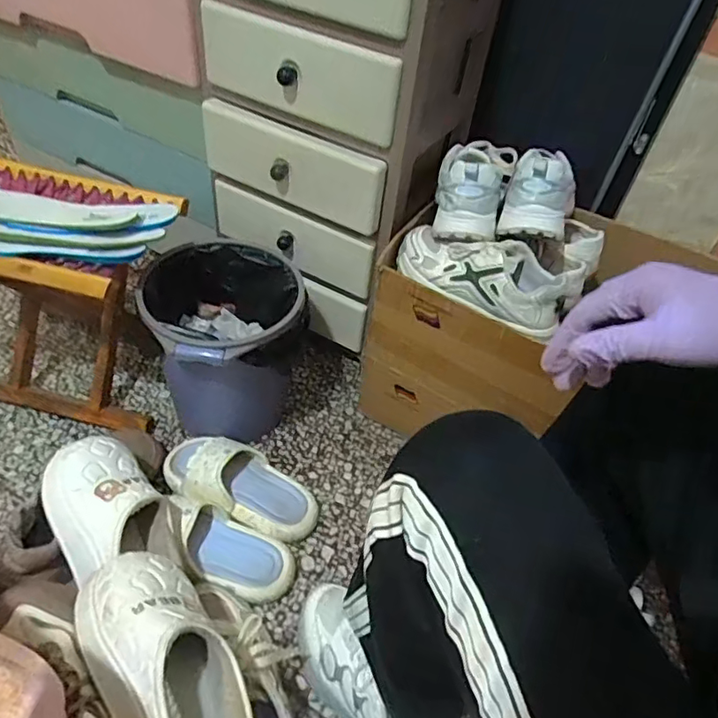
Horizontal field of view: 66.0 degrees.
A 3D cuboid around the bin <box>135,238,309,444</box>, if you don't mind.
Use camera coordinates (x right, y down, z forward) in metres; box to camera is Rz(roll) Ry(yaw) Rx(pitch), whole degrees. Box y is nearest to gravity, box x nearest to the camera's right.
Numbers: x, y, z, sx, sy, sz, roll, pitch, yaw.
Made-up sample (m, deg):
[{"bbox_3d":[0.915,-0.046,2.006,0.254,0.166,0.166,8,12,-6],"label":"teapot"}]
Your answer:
[{"bbox_3d":[-0.199,-0.014,0.857,0.219,0.247,0.246,-9,48,-16],"label":"bin"}]

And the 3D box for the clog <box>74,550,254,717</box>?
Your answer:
[{"bbox_3d":[-0.172,0.279,0.495,0.107,0.085,0.253,-25,54,-28],"label":"clog"}]

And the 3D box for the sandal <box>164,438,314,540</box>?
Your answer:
[{"bbox_3d":[-0.170,0.177,0.804,0.239,0.079,0.109,21,46,14],"label":"sandal"}]

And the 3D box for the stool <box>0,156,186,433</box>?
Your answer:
[{"bbox_3d":[-0.439,-0.094,0.856,0.326,0.313,0.246,15,45,8],"label":"stool"}]

